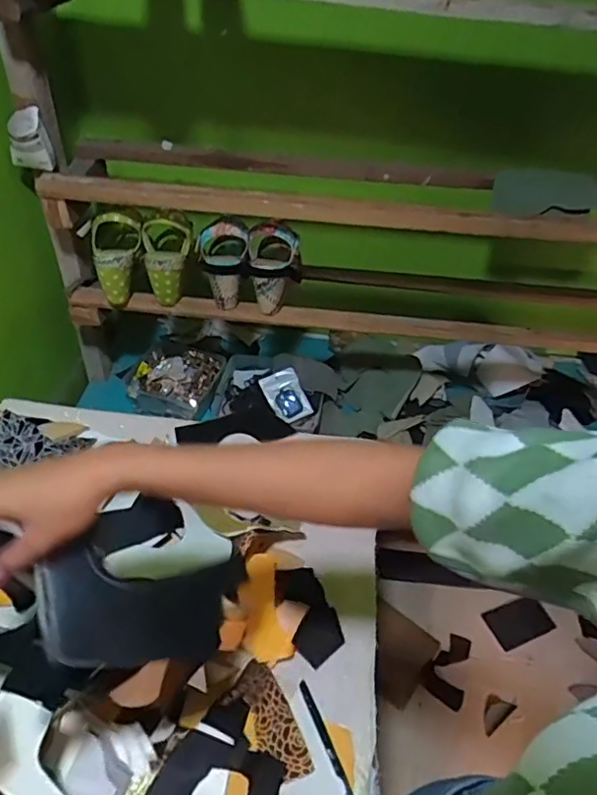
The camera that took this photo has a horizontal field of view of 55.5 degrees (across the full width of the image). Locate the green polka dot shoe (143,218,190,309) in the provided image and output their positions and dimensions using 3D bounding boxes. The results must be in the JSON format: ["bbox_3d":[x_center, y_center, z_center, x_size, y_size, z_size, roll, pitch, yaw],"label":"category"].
[{"bbox_3d":[-0.214,-0.226,0.939,0.076,0.128,0.083,-6,42,-12],"label":"green polka dot shoe"}]

